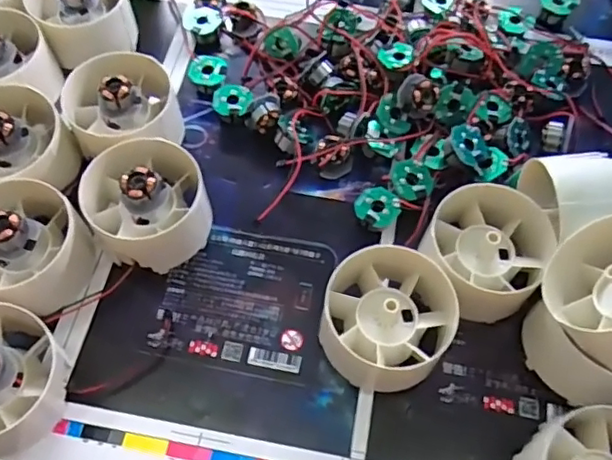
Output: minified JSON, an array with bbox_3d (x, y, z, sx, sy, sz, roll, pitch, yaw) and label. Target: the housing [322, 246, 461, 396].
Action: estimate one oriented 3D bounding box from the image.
[{"bbox_3d":[0.034,0.038,0.248,0.053,0.032,0.051,11,61,3],"label":"housing"}]

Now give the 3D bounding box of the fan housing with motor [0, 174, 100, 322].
[{"bbox_3d":[-0.120,0.009,0.254,0.052,0.043,0.051,1,61,-2],"label":"fan housing with motor"}]

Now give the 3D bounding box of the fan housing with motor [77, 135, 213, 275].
[{"bbox_3d":[-0.071,-0.012,0.266,0.051,0.042,0.051,1,61,-2],"label":"fan housing with motor"}]

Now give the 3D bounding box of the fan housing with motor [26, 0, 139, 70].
[{"bbox_3d":[-0.120,-0.120,0.317,0.051,0.033,0.059,-16,63,-12],"label":"fan housing with motor"}]

